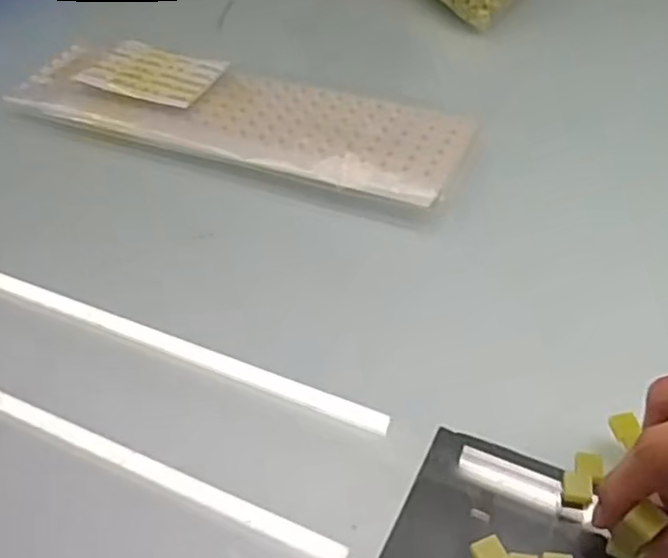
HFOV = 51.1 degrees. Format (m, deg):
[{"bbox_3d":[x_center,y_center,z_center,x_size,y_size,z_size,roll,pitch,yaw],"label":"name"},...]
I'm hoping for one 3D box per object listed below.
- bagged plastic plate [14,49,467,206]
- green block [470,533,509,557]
[{"bbox_3d":[-0.075,-0.114,0.478,0.327,0.011,0.107,15,48,19],"label":"bagged plastic plate"},{"bbox_3d":[0.057,0.100,0.255,0.011,0.007,0.011,-15,46,-11],"label":"green block"}]

